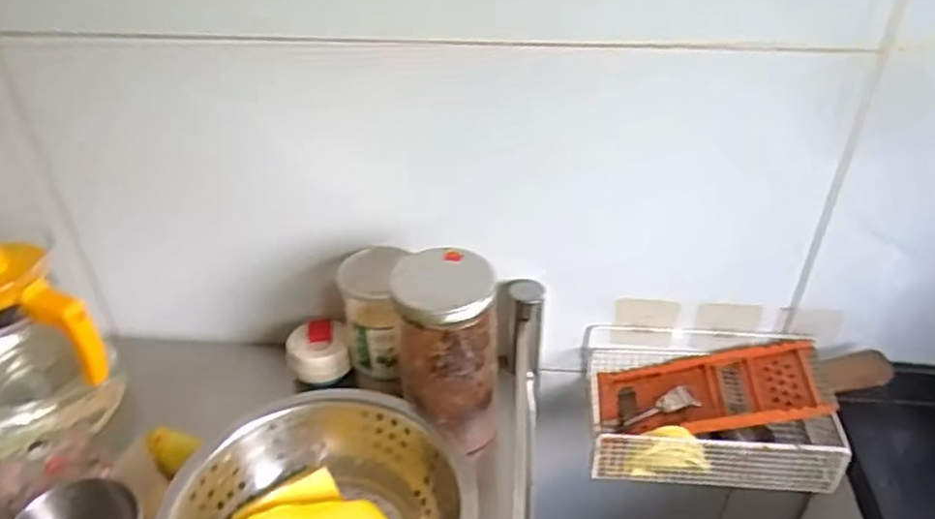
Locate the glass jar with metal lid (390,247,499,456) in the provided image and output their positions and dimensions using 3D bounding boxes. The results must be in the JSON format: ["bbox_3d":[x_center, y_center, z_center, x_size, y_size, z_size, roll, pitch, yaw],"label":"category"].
[{"bbox_3d":[-0.019,0.093,0.691,0.092,0.179,0.101,-1,37,1],"label":"glass jar with metal lid"}]

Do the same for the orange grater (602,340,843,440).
[{"bbox_3d":[0.268,0.147,0.782,0.240,0.026,0.099,-12,33,19],"label":"orange grater"}]

